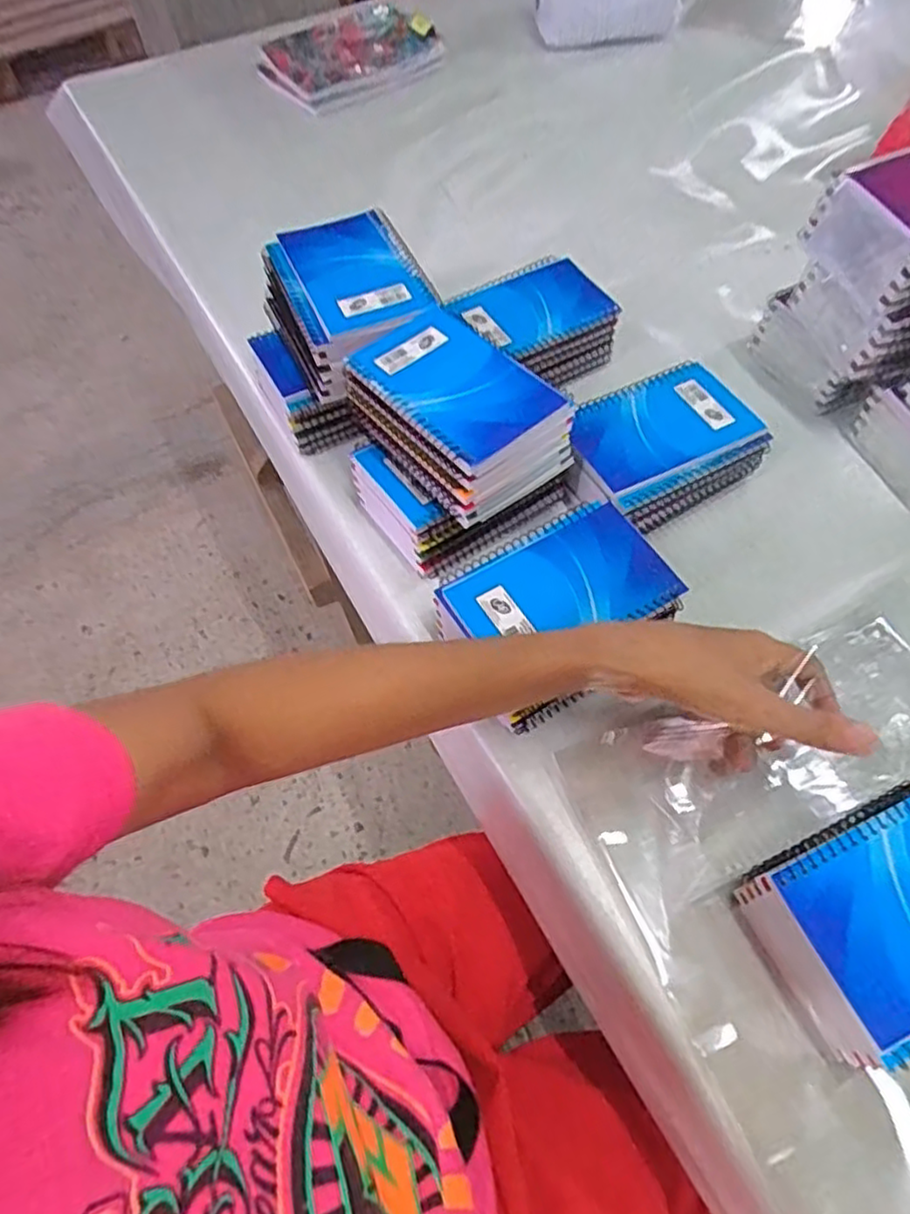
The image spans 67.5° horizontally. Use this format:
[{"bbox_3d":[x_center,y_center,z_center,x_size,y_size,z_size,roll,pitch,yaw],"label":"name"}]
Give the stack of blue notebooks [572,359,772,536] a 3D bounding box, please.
[{"bbox_3d":[0.149,-0.117,0.507,0.133,0.056,0.095,-25,62,-12],"label":"stack of blue notebooks"}]

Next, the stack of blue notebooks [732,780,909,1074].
[{"bbox_3d":[0.231,0.158,0.353,0.136,0.057,0.099,-23,61,-11],"label":"stack of blue notebooks"}]

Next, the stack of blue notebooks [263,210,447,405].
[{"bbox_3d":[-0.077,-0.226,0.511,0.104,0.062,0.127,-26,62,-12],"label":"stack of blue notebooks"}]

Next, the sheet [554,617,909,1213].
[{"bbox_3d":[0.238,0.180,0.366,0.246,0.025,0.318,-23,62,-5],"label":"sheet"}]

